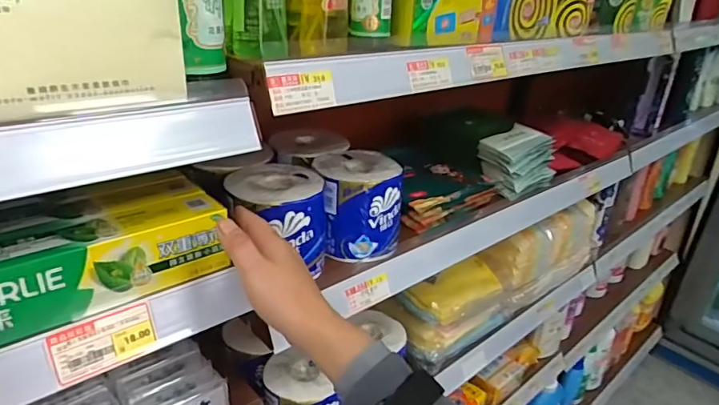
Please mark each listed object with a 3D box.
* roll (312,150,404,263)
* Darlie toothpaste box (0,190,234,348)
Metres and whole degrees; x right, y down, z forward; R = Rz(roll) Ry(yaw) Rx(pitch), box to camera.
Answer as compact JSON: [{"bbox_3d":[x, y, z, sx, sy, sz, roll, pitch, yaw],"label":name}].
[{"bbox_3d":[-0.002,-0.001,0.623,0.099,0.099,0.112,-2,27,-13],"label":"roll"},{"bbox_3d":[-0.212,0.050,0.372,0.221,0.058,0.050,-19,35,-39],"label":"Darlie toothpaste box"}]

